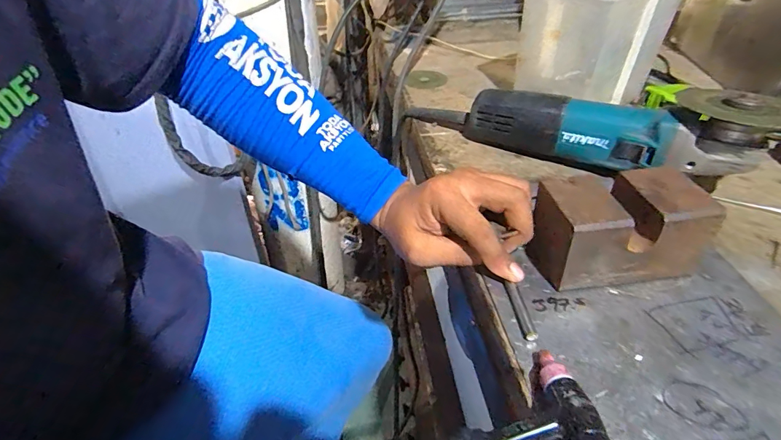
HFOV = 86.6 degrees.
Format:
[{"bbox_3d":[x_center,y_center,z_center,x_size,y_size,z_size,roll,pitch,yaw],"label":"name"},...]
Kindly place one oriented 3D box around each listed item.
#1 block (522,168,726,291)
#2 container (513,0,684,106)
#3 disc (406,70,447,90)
[{"bbox_3d":[0.169,0.007,0.317,0.117,0.067,0.064,-3,39,-2],"label":"block"},{"bbox_3d":[0.257,-0.237,0.523,0.147,0.125,0.155,26,47,30],"label":"container"},{"bbox_3d":[0.059,-0.220,0.647,0.060,0.007,0.071,23,48,19],"label":"disc"}]

